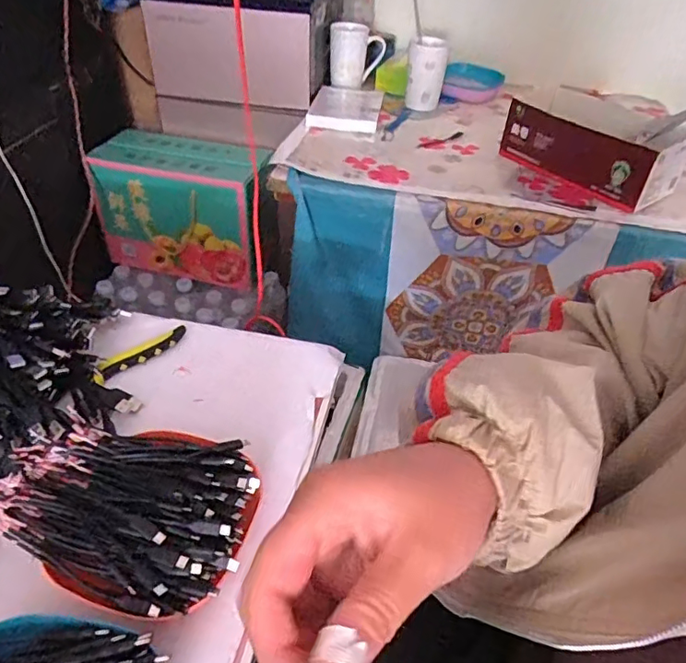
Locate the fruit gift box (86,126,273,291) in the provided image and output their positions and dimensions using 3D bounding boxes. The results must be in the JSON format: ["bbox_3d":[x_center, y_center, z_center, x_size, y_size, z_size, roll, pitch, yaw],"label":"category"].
[{"bbox_3d":[-0.313,-0.261,1.129,0.330,0.232,0.174,11,42,7],"label":"fruit gift box"}]

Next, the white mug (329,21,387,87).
[{"bbox_3d":[0.027,-0.569,1.119,0.110,0.110,0.071,3,41,-2],"label":"white mug"}]

